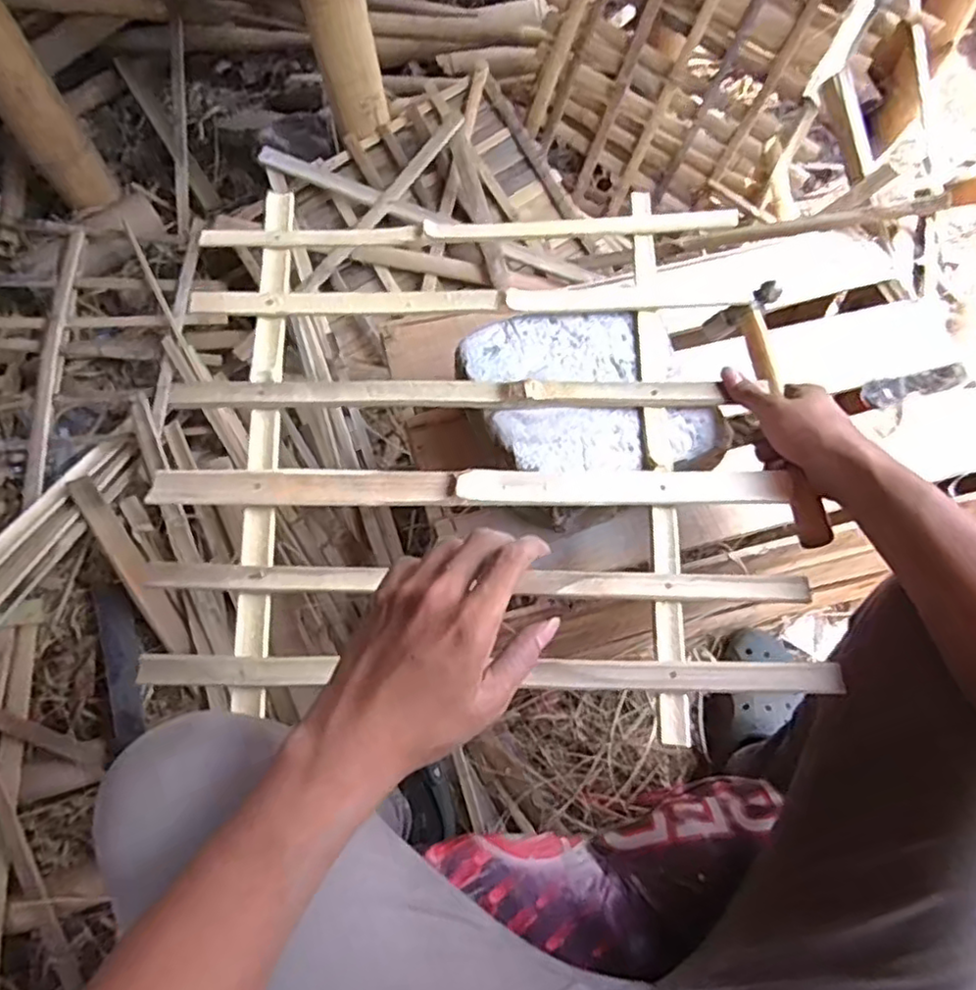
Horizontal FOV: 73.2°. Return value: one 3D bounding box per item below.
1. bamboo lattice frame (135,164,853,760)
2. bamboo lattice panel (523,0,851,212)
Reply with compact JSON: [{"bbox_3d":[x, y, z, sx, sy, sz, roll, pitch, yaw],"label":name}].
[{"bbox_3d":[-0.021,-0.062,0.576,0.507,0.058,0.476,0,63,1],"label":"bamboo lattice frame"},{"bbox_3d":[0.304,-0.701,1.086,0.446,0.470,0.070,29,43,8],"label":"bamboo lattice panel"}]

